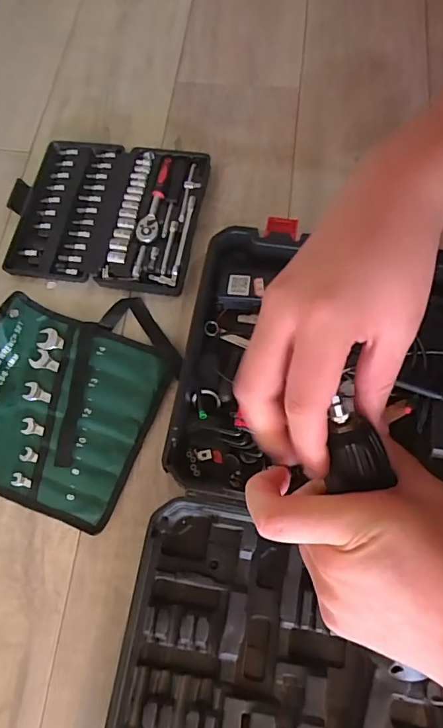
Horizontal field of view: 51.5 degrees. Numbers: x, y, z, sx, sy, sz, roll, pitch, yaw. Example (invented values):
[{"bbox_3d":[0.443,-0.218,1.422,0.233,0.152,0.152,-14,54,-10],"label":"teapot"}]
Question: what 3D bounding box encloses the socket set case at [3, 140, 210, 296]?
[{"bbox_3d":[-0.163,-0.214,0.649,0.259,0.028,0.222,9,73,3],"label":"socket set case"}]

